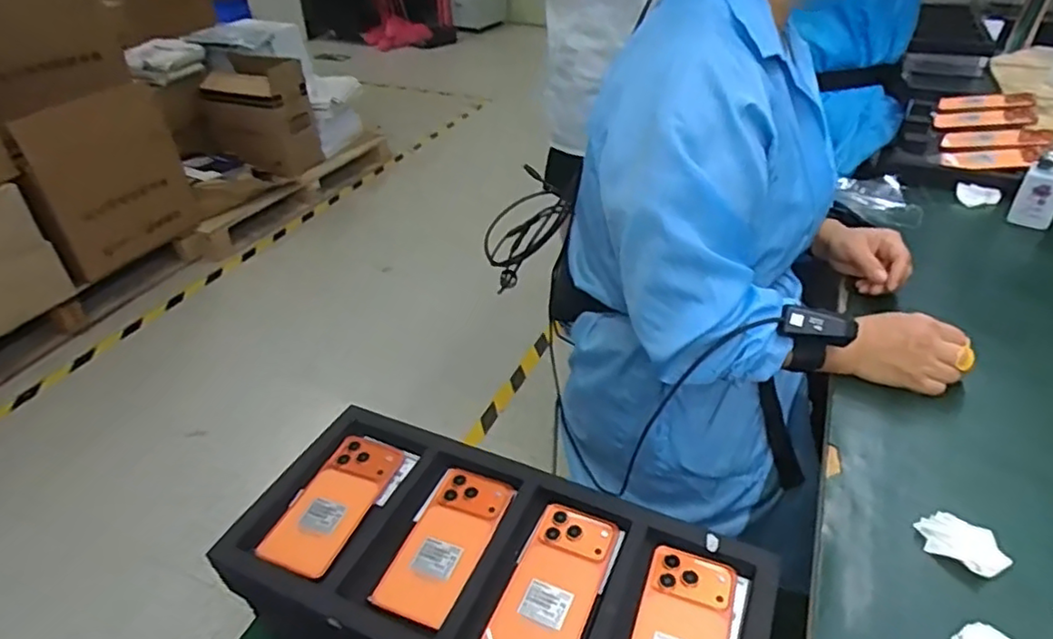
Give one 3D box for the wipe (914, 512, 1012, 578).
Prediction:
[{"bbox_3d":[0.357,0.184,0.517,0.037,0.018,0.064,-28,44,-31],"label":"wipe"}]

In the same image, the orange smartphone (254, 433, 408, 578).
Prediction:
[{"bbox_3d":[-0.198,0.185,0.654,0.075,0.014,0.173,12,39,17],"label":"orange smartphone"}]

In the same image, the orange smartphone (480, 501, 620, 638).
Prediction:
[{"bbox_3d":[0.026,0.242,0.576,0.077,0.009,0.164,14,39,20],"label":"orange smartphone"}]

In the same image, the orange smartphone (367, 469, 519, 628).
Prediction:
[{"bbox_3d":[-0.078,0.215,0.615,0.077,0.010,0.167,13,39,18],"label":"orange smartphone"}]

